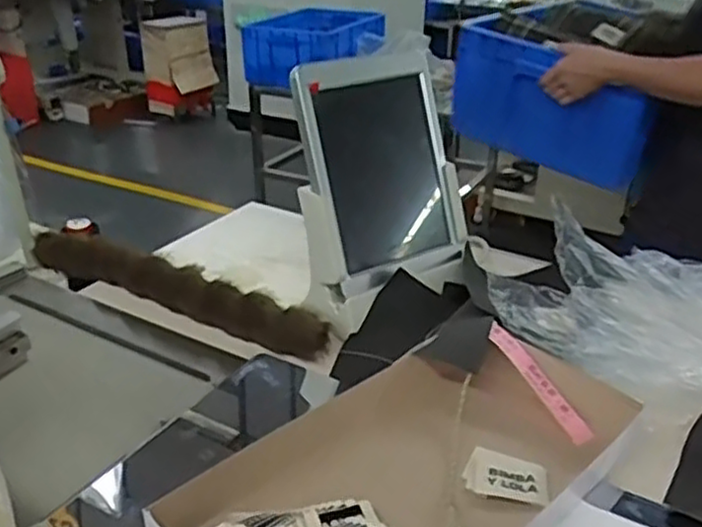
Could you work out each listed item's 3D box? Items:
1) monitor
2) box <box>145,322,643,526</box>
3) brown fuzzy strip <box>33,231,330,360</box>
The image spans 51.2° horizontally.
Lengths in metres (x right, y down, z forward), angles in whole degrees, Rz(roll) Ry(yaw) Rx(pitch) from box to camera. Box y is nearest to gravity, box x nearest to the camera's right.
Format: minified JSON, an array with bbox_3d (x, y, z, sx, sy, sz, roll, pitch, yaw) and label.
[{"bbox_3d":[0.032,-0.088,0.662,0.147,0.198,0.023,-16,15,-25],"label":"monitor"},{"bbox_3d":[0.030,0.142,0.475,0.179,0.044,0.347,22,34,35],"label":"box"},{"bbox_3d":[-0.190,0.021,0.743,0.393,0.047,0.049,19,32,31],"label":"brown fuzzy strip"}]

